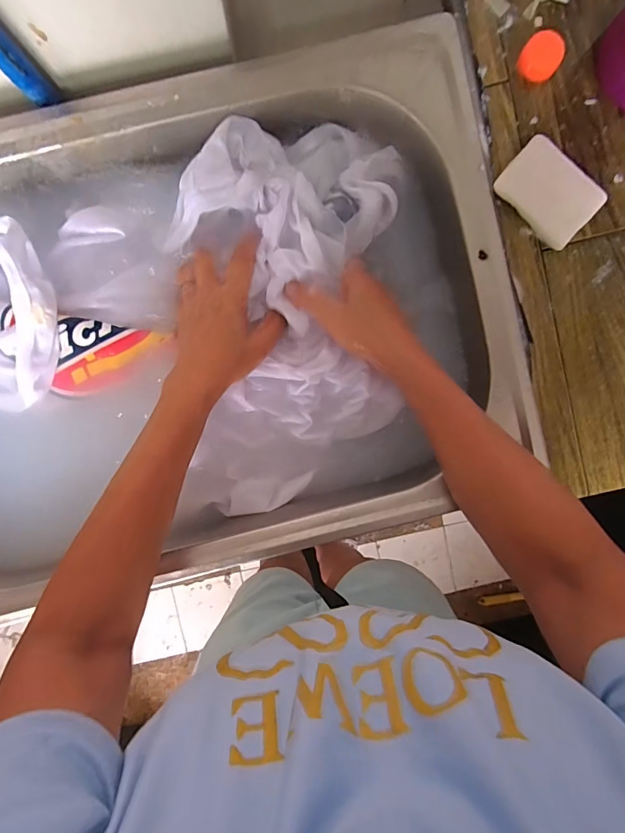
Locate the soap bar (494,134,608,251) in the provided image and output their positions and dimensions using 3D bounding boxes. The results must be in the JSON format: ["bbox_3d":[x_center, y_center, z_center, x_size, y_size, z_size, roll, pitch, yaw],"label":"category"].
[{"bbox_3d":[0.194,-0.184,0.350,0.077,0.015,0.056,41,93,-4],"label":"soap bar"}]

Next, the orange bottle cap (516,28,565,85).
[{"bbox_3d":[0.185,-0.290,0.343,0.032,0.014,0.032,0,95,-1],"label":"orange bottle cap"}]

